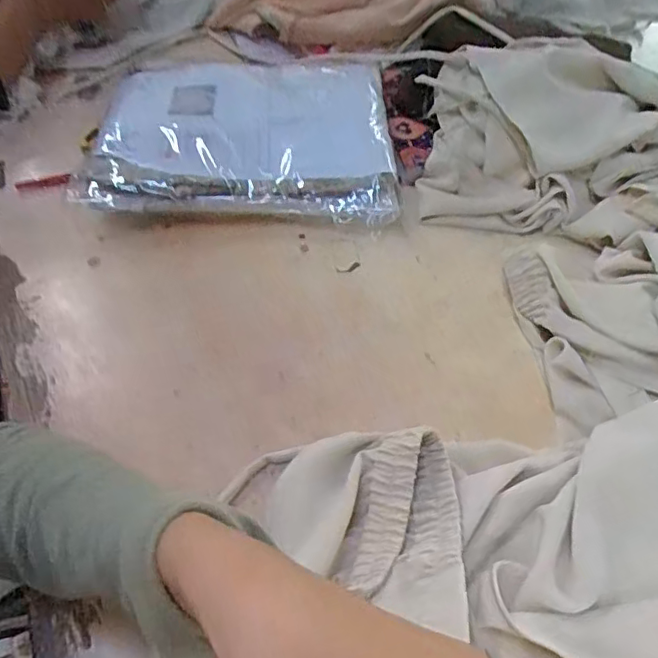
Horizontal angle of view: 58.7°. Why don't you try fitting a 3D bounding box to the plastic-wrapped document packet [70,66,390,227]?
[{"bbox_3d":[-0.088,-0.206,0.609,0.307,0.048,0.230,2,49,-1],"label":"plastic-wrapped document packet"}]

